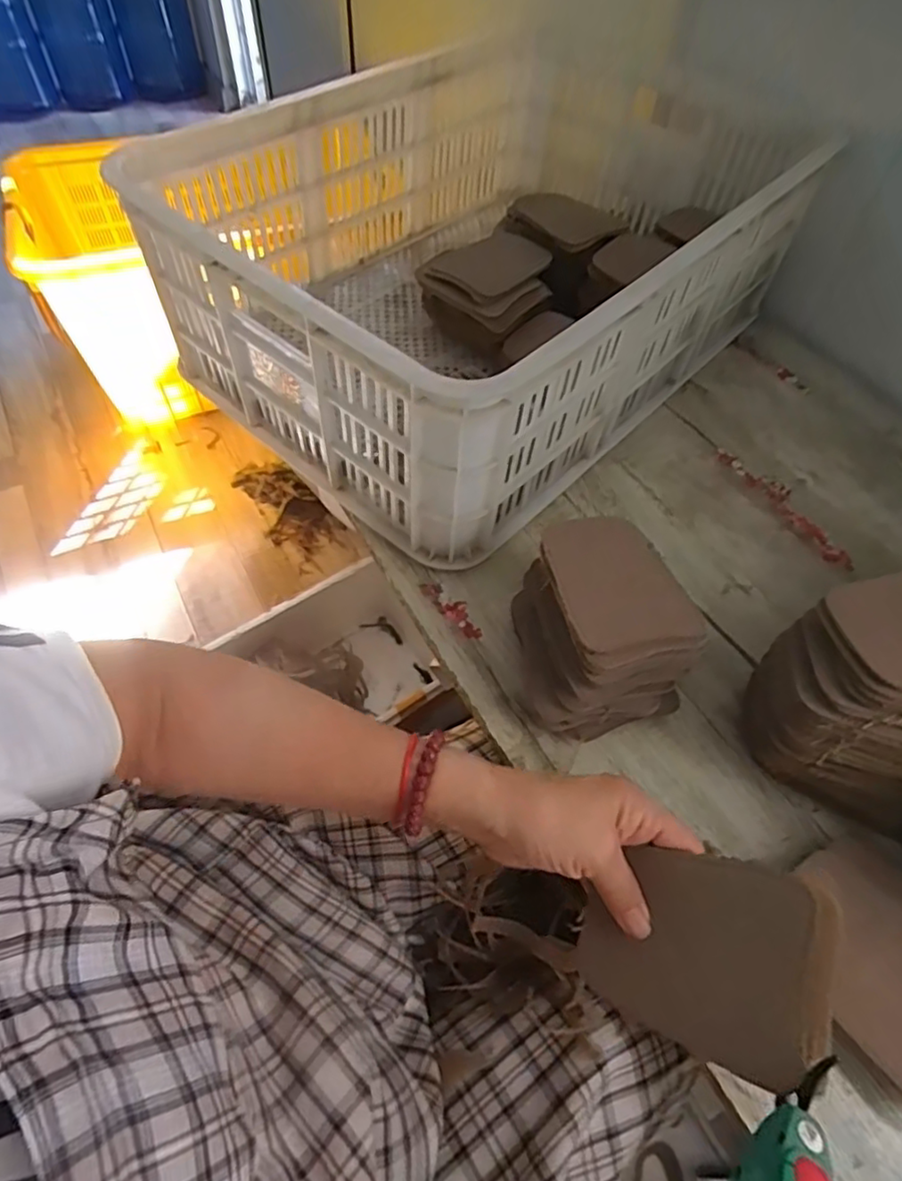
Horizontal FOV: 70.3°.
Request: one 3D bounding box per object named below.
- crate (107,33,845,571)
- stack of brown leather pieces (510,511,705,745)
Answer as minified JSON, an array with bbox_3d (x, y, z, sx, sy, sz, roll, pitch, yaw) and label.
[{"bbox_3d":[0.065,-0.369,0.687,0.443,0.203,0.673,36,60,21],"label":"crate"},{"bbox_3d":[0.108,0.028,0.470,0.108,0.099,0.134,-3,55,-5],"label":"stack of brown leather pieces"}]

